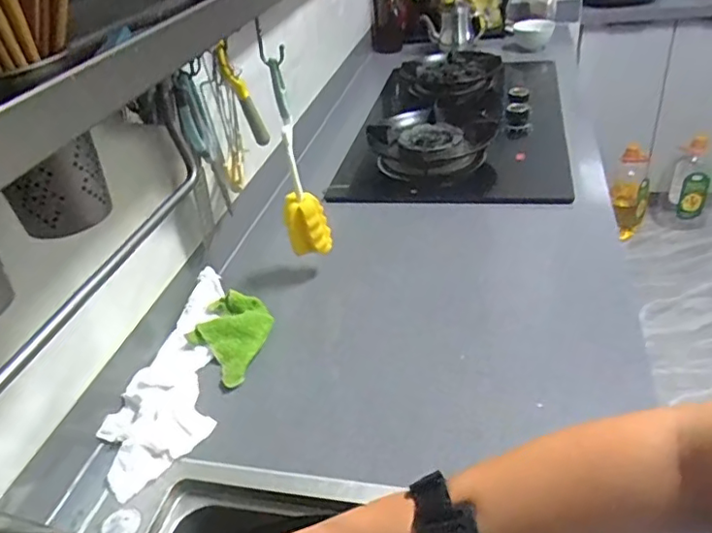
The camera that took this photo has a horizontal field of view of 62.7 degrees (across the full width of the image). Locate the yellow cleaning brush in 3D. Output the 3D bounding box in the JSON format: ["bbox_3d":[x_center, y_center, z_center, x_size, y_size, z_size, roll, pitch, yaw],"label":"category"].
[{"bbox_3d":[-0.076,-0.129,0.747,0.042,0.267,0.039,23,45,36],"label":"yellow cleaning brush"}]

